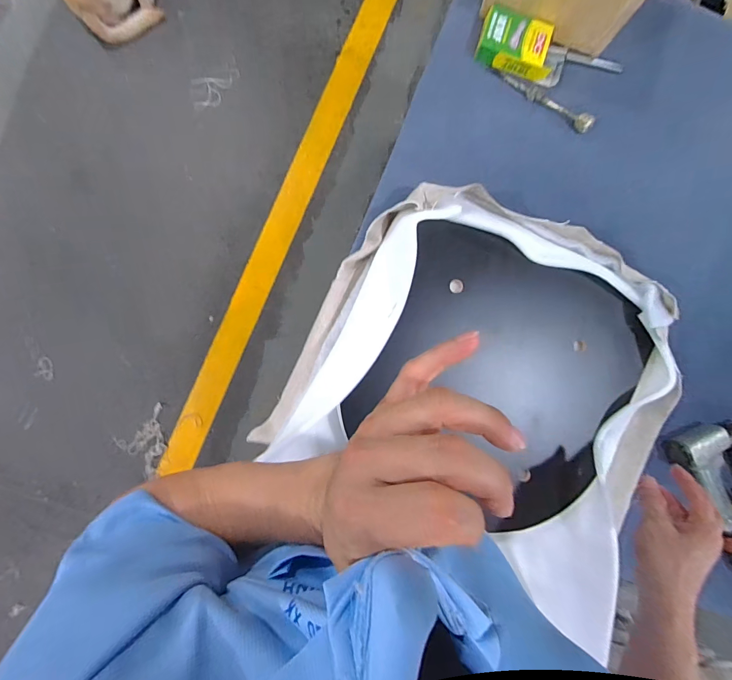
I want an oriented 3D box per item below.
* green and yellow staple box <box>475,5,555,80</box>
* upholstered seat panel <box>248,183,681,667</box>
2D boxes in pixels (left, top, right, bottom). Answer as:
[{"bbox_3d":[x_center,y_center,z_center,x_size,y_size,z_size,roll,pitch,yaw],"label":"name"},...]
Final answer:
[{"bbox_3d":[0.254,-0.496,0.623,0.125,0.034,0.074,17,88,-4],"label":"green and yellow staple box"},{"bbox_3d":[0.190,0.066,0.578,0.554,0.124,0.522,30,88,-5],"label":"upholstered seat panel"}]

